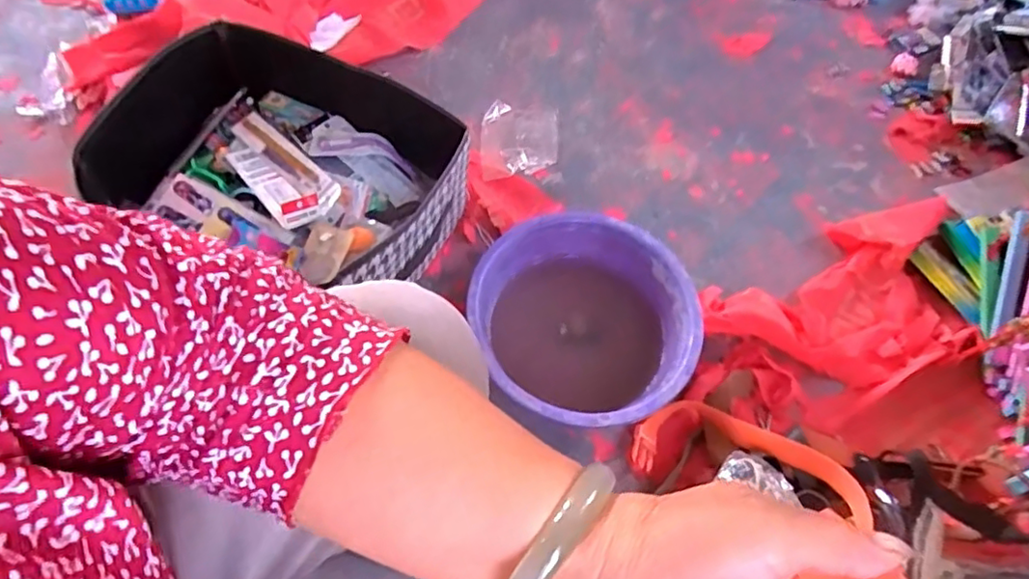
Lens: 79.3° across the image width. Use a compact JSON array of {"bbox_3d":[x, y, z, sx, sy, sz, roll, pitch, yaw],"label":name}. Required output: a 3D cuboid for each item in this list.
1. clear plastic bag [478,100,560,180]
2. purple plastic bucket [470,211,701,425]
[{"bbox_3d":[0.009,-0.245,1.033,0.126,0.012,0.190,7,52,-5],"label":"clear plastic bag"},{"bbox_3d":[0.087,0.043,0.831,0.289,0.116,0.260,-3,62,-7],"label":"purple plastic bucket"}]

